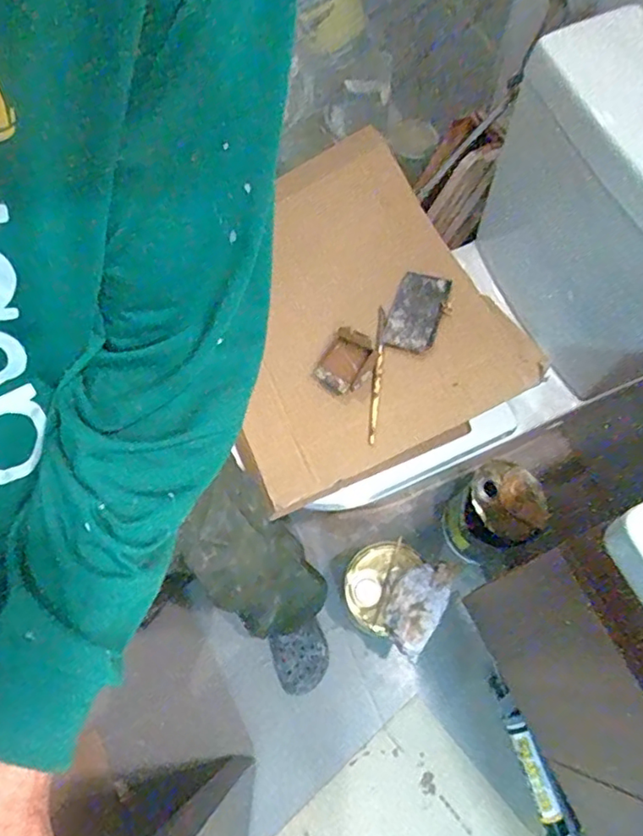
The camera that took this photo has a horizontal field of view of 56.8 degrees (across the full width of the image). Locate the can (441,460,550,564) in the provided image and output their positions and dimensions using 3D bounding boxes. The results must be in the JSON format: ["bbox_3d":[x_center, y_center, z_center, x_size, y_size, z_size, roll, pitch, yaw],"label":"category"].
[{"bbox_3d":[0.345,0.190,1.193,0.161,0.219,0.148,0,68,0],"label":"can"}]

